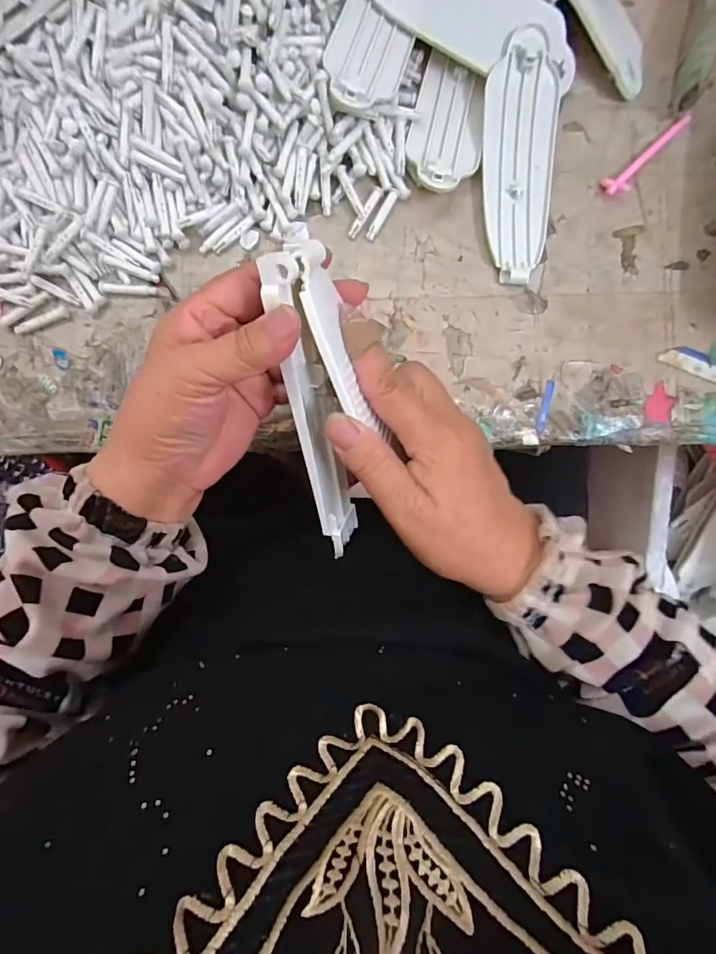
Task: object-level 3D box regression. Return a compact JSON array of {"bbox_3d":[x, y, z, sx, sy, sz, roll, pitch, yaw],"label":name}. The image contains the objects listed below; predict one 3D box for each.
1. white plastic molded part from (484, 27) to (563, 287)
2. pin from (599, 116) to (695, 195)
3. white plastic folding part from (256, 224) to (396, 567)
[{"bbox_3d":[0.113,-0.216,0.329,0.054,0.028,0.156,4,88,-3],"label":"white plastic molded part"},{"bbox_3d":[0.210,-0.229,0.341,0.084,0.010,0.017,-38,91,-4],"label":"pin"},{"bbox_3d":[-0.013,-0.027,0.259,0.043,0.042,0.187,-7,130,-4],"label":"white plastic folding part"}]

